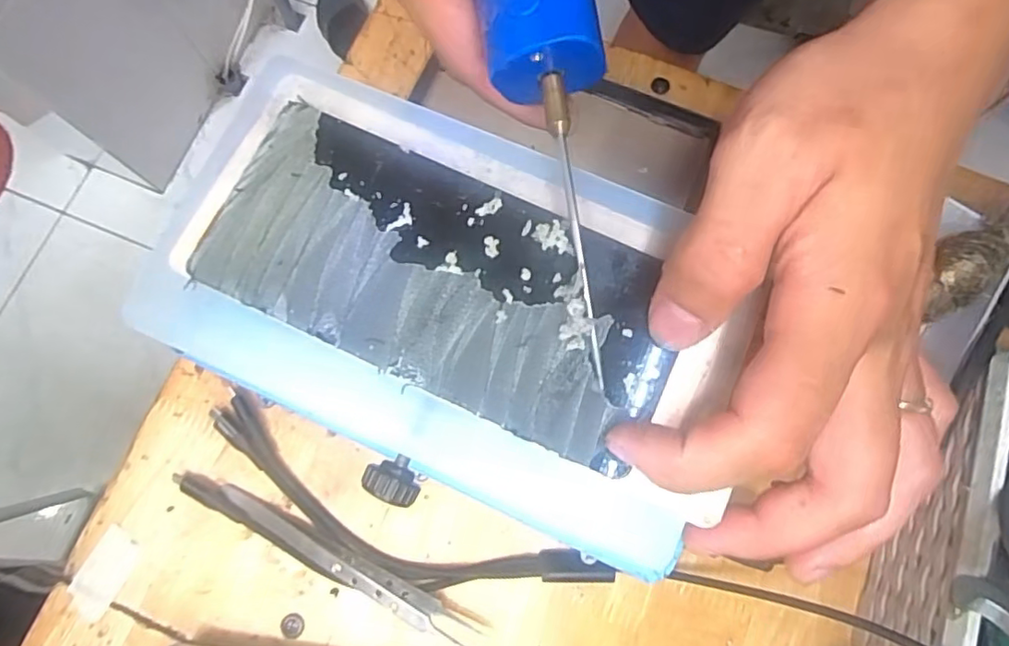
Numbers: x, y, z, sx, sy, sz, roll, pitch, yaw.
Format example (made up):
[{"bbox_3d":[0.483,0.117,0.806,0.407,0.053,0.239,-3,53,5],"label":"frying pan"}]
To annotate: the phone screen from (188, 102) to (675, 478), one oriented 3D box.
[{"bbox_3d":[-0.020,-0.014,0.183,0.147,0.005,0.069,27,78,6],"label":"phone screen"}]

